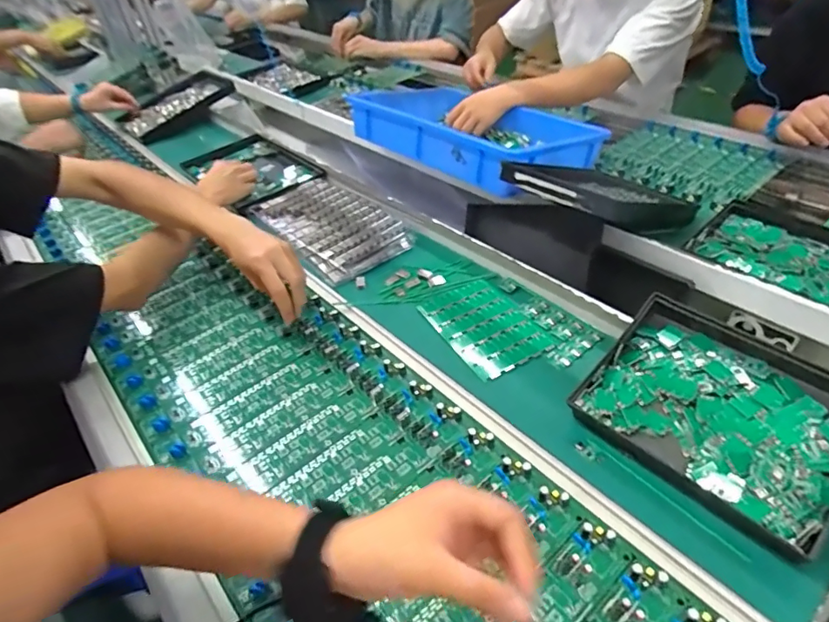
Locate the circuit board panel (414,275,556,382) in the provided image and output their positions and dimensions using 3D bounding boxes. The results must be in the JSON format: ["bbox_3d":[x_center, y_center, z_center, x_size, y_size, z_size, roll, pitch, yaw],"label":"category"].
[{"bbox_3d":[0.090,0.018,0.666,0.108,0.005,0.167,-23,43,-18],"label":"circuit board panel"}]

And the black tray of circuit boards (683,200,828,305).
[{"bbox_3d":[0.519,-0.072,0.693,0.232,0.035,0.201,29,52,34],"label":"black tray of circuit boards"}]

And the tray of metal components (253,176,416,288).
[{"bbox_3d":[-0.151,-0.153,0.878,0.163,0.028,0.318,-29,46,-24],"label":"tray of metal components"}]

